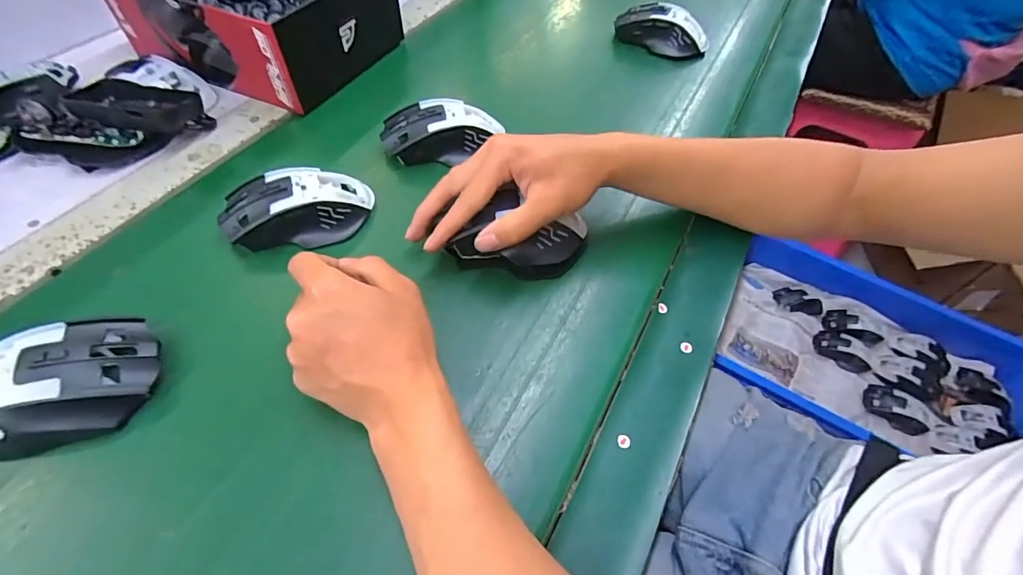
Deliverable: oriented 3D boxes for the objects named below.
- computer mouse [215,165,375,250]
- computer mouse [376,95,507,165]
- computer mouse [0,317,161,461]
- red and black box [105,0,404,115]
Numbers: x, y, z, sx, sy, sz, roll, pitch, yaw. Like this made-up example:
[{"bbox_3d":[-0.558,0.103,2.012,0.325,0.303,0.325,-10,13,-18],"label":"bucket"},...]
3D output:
[{"bbox_3d":[-0.172,-0.065,0.378,0.116,0.037,0.066,-14,55,-14],"label":"computer mouse"},{"bbox_3d":[-0.066,-0.146,0.443,0.111,0.039,0.069,-1,53,-4],"label":"computer mouse"},{"bbox_3d":[-0.274,0.058,0.282,0.107,0.036,0.070,-20,57,-17],"label":"computer mouse"},{"bbox_3d":[-0.282,-0.313,0.524,0.246,0.087,0.193,23,55,13],"label":"red and black box"}]

